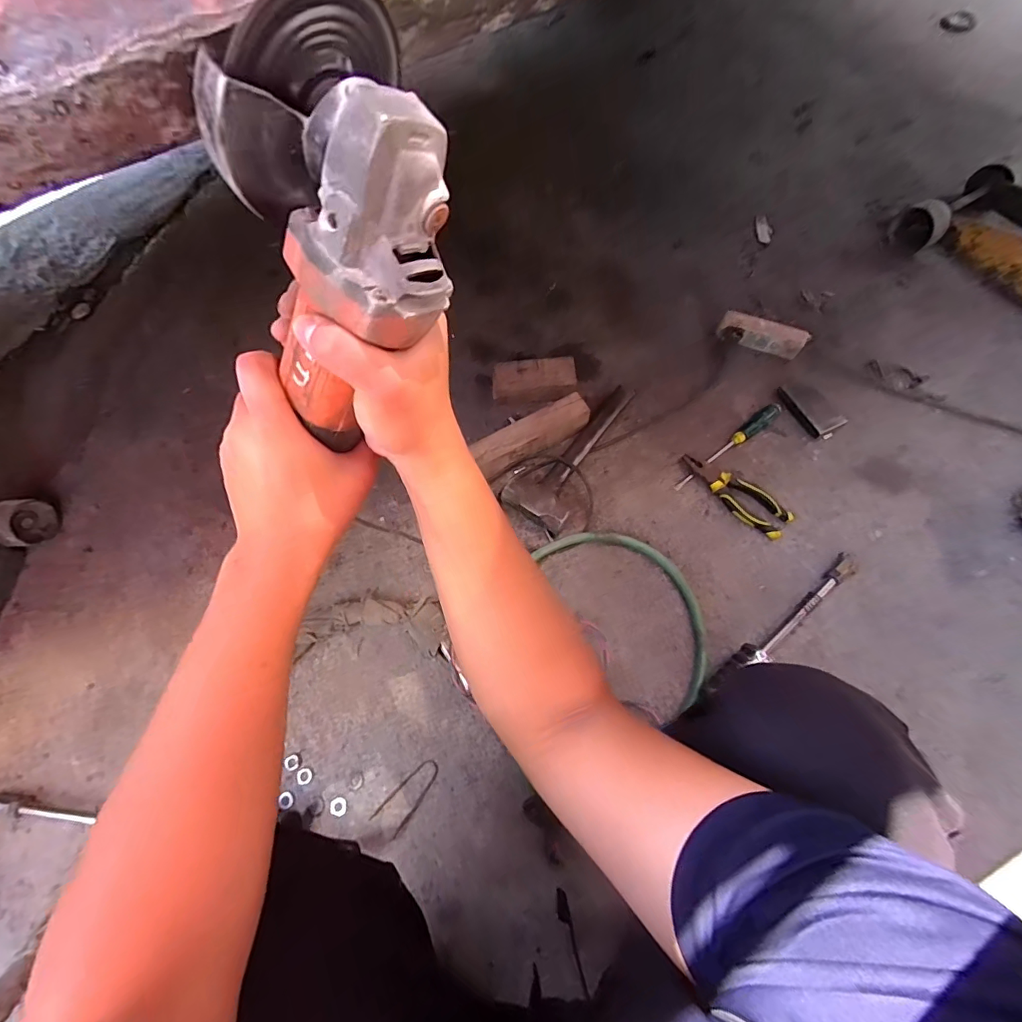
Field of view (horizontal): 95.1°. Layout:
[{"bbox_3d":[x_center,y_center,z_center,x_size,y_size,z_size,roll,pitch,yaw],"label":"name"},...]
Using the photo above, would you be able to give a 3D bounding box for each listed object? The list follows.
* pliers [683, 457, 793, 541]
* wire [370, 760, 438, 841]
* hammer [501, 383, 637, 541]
[{"bbox_3d":[0.377,-0.035,0.786,0.064,0.025,0.191,-42,72,-14],"label":"pliers"},{"bbox_3d":[-0.142,0.395,0.650,0.043,0.004,0.106,36,72,18],"label":"wire"},{"bbox_3d":[0.119,-0.109,0.825,0.110,0.044,0.317,32,71,16],"label":"hammer"}]

